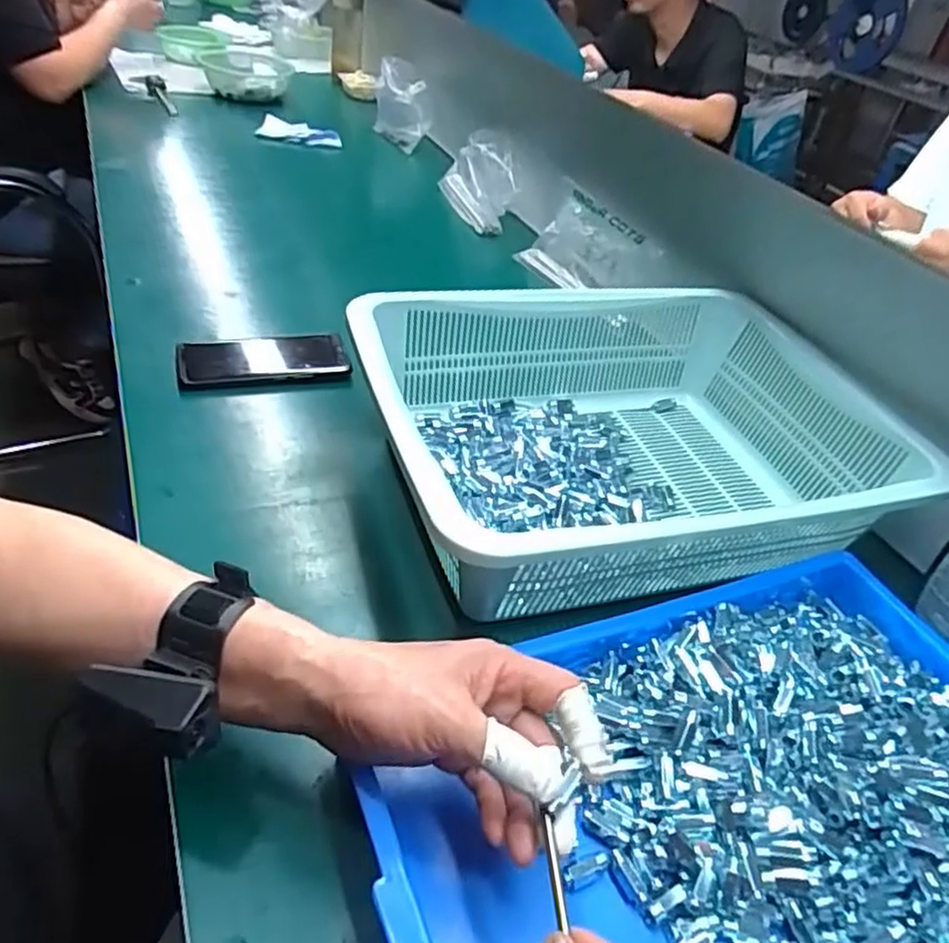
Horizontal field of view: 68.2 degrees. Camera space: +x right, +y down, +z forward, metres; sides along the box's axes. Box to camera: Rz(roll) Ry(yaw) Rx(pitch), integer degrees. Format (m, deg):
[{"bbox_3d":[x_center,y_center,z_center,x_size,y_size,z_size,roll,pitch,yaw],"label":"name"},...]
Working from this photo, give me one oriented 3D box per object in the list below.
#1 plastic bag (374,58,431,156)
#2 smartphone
[{"bbox_3d":[-0.136,-0.691,1.331,0.070,0.144,0.116,-11,44,-25],"label":"plastic bag"},{"bbox_3d":[-0.213,-0.113,0.712,0.162,0.014,0.067,-5,42,-19],"label":"smartphone"}]

